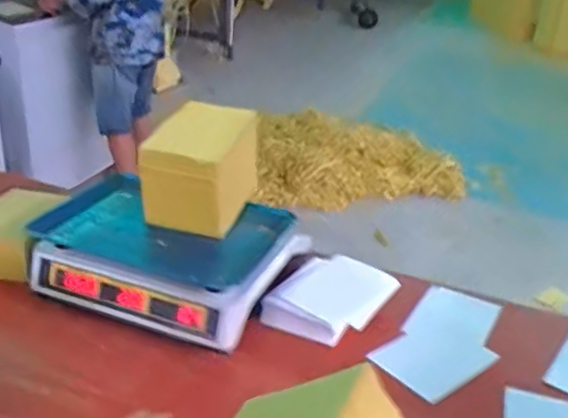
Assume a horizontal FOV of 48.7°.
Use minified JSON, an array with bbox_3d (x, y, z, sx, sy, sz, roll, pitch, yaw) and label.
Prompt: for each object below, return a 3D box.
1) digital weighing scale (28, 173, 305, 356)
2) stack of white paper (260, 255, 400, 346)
[{"bbox_3d":[-0.172,0.057,0.948,0.342,0.102,0.285,11,27,17],"label":"digital weighing scale"},{"bbox_3d":[0.072,0.130,0.913,0.137,0.036,0.180,18,30,29],"label":"stack of white paper"}]

